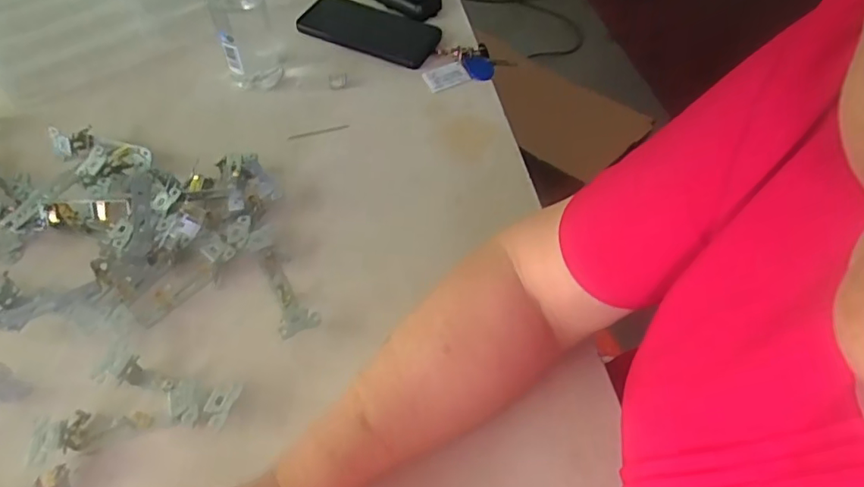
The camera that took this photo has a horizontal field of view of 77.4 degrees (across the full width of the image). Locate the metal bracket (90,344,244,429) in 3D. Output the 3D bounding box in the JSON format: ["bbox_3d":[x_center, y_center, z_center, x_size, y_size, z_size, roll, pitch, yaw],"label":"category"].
[{"bbox_3d":[-0.188,0.105,0.387,0.101,0.022,0.036,17,57,9],"label":"metal bracket"}]

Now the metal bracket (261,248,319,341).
[{"bbox_3d":[-0.115,0.038,0.435,0.030,0.023,0.084,-18,58,-15],"label":"metal bracket"}]

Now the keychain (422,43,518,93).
[{"bbox_3d":[0.041,-0.211,0.628,0.110,0.020,0.055,-16,58,-14],"label":"keychain"}]

